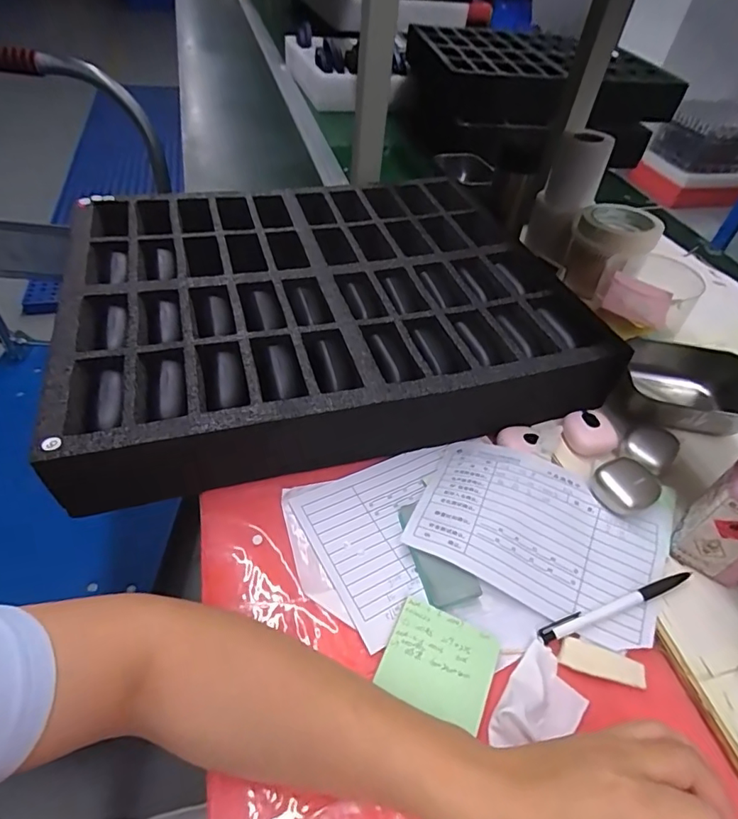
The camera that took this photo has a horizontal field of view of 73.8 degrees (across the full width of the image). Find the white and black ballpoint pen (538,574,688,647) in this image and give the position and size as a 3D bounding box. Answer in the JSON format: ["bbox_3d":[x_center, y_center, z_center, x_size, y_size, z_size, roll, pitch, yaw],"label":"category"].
[{"bbox_3d":[0.198,0.156,0.393,0.139,0.012,0.012,-12,49,-17],"label":"white and black ballpoint pen"}]

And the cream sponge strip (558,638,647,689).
[{"bbox_3d":[0.175,0.191,0.368,0.062,0.004,0.020,17,47,9],"label":"cream sponge strip"}]

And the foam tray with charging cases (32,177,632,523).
[{"bbox_3d":[-0.064,-0.136,0.580,0.514,0.072,0.433,-12,48,-16],"label":"foam tray with charging cases"}]

